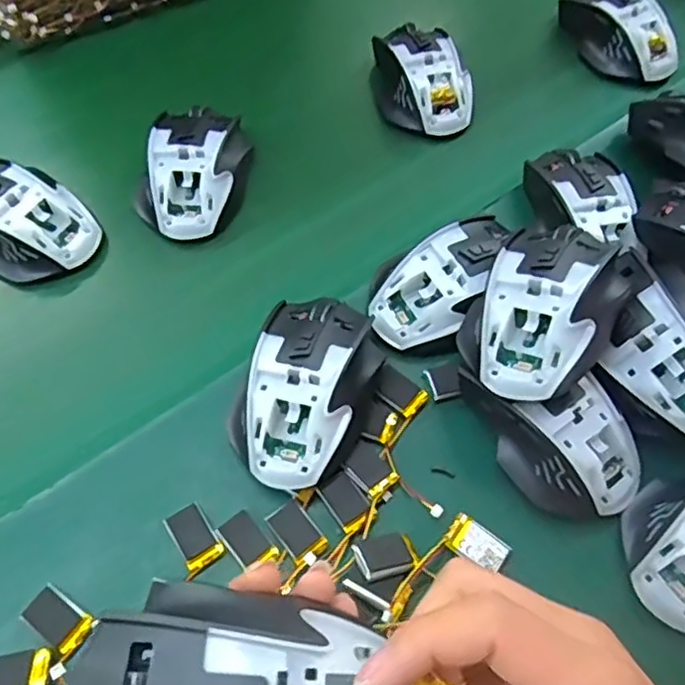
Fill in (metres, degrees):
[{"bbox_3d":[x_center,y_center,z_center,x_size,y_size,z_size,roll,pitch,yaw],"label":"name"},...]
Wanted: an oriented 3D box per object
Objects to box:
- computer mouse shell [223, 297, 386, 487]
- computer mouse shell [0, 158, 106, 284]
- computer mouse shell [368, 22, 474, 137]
[{"bbox_3d":[-0.019,0.024,0.366,0.072,0.044,0.116,12,61,6],"label":"computer mouse shell"},{"bbox_3d":[-0.220,-0.084,0.437,0.100,0.037,0.069,31,65,16],"label":"computer mouse shell"},{"bbox_3d":[0.064,-0.211,0.517,0.068,0.042,0.102,-7,61,-4],"label":"computer mouse shell"}]

